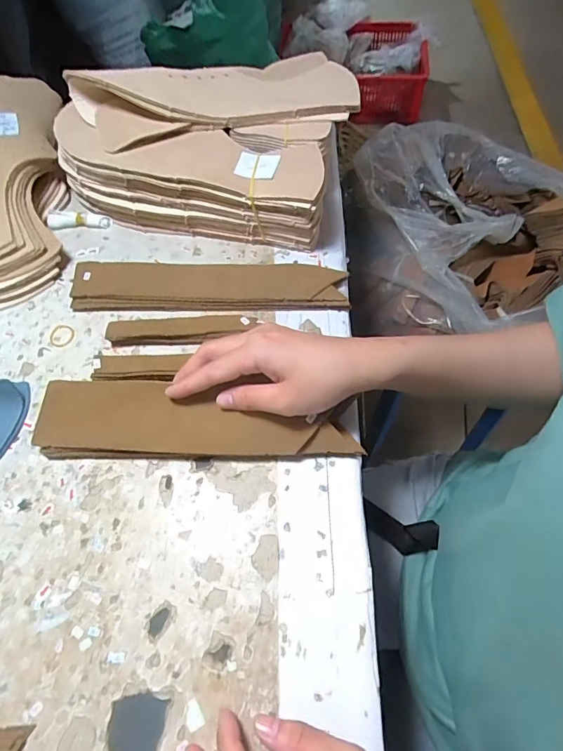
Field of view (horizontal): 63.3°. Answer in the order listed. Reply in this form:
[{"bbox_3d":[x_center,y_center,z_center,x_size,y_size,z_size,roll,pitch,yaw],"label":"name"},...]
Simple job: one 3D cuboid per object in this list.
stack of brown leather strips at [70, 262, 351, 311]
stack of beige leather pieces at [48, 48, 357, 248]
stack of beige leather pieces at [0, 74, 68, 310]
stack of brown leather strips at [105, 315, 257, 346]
[{"bbox_3d":[-0.066,-0.082,0.411,0.242,0.019,0.043,0,62,2],"label":"stack of brown leather strips"},{"bbox_3d":[-0.071,-0.238,0.449,0.264,0.096,0.185,12,63,8],"label":"stack of beige leather pieces"},{"bbox_3d":[-0.273,-0.197,0.457,0.099,0.080,0.263,-12,62,-4],"label":"stack of beige leather pieces"},{"bbox_3d":[-0.087,-0.038,0.392,0.123,0.018,0.018,-3,62,0],"label":"stack of brown leather strips"}]

